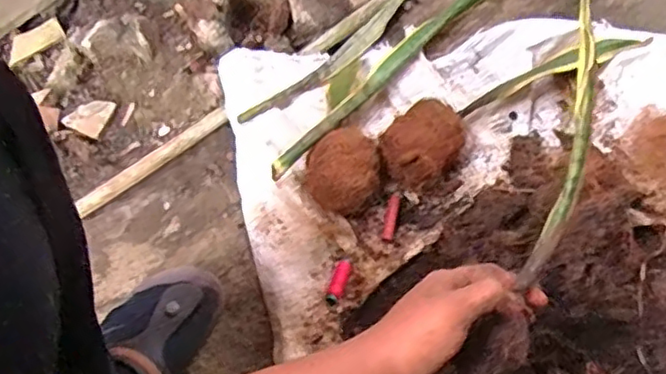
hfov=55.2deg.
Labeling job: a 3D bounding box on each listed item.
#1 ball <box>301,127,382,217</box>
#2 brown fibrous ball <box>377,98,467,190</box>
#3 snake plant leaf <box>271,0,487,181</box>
[{"bbox_3d":[0.014,-0.016,0.748,0.079,0.073,0.090,39,75,17],"label":"ball"},{"bbox_3d":[0.104,-0.051,0.757,0.107,0.068,0.078,-37,69,-12],"label":"brown fibrous ball"},{"bbox_3d":[0.092,-0.171,0.812,0.034,0.064,0.475,40,74,18],"label":"snake plant leaf"}]

